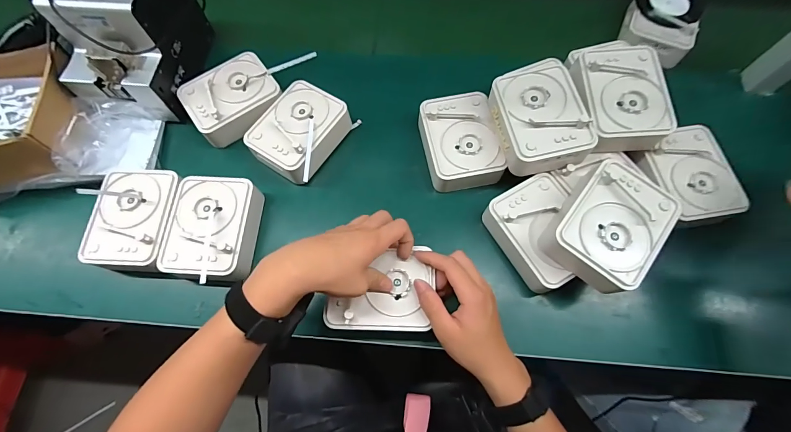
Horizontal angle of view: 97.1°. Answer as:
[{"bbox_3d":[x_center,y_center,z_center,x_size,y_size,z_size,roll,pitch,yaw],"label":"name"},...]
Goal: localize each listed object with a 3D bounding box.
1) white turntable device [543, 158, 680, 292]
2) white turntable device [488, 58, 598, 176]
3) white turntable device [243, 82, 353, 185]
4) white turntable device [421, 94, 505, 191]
[{"bbox_3d":[0.239,0.009,0.389,0.098,0.049,0.127,38,74,14],"label":"white turntable device"},{"bbox_3d":[0.180,-0.123,0.445,0.098,0.052,0.130,-10,69,-3],"label":"white turntable device"},{"bbox_3d":[-0.131,-0.114,0.494,0.117,0.069,0.129,27,71,11],"label":"white turntable device"},{"bbox_3d":[0.087,-0.100,0.482,0.098,0.048,0.134,-11,69,-4],"label":"white turntable device"}]

